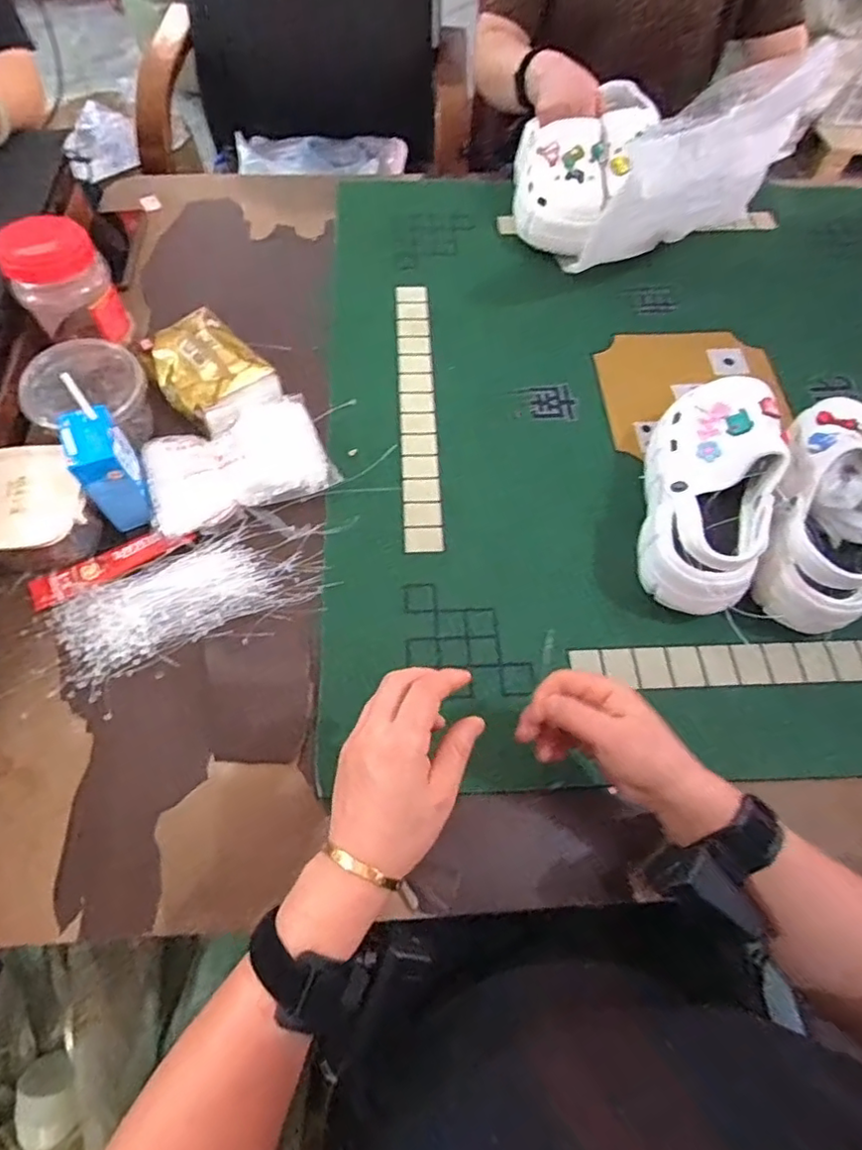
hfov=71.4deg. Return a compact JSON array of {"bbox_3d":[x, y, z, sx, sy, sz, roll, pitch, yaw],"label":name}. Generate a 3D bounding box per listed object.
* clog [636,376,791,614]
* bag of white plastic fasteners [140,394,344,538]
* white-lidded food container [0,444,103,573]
[{"bbox_3d":[0.269,-0.087,0.587,0.101,0.085,0.260,16,63,4],"label":"clog"},{"bbox_3d":[-0.201,-0.120,0.623,0.182,0.035,0.126,-21,66,-14],"label":"bag of white plastic fasteners"},{"bbox_3d":[-0.382,-0.065,0.582,0.107,0.065,0.115,-10,64,-9],"label":"white-lidded food container"}]

